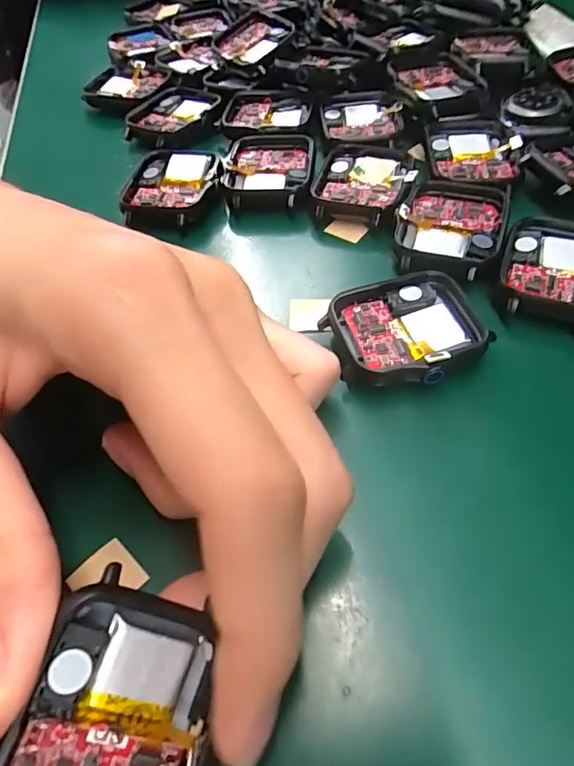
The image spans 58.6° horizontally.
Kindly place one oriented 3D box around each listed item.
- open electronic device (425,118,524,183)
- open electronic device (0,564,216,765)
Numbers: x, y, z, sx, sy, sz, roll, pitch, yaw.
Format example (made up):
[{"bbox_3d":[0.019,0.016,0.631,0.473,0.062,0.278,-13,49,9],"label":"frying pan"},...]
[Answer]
[{"bbox_3d":[0.078,-0.100,0.217,0.036,0.008,0.039,1,52,4],"label":"open electronic device"},{"bbox_3d":[-0.032,0.064,0.095,0.035,0.006,0.046,30,66,-23],"label":"open electronic device"}]

